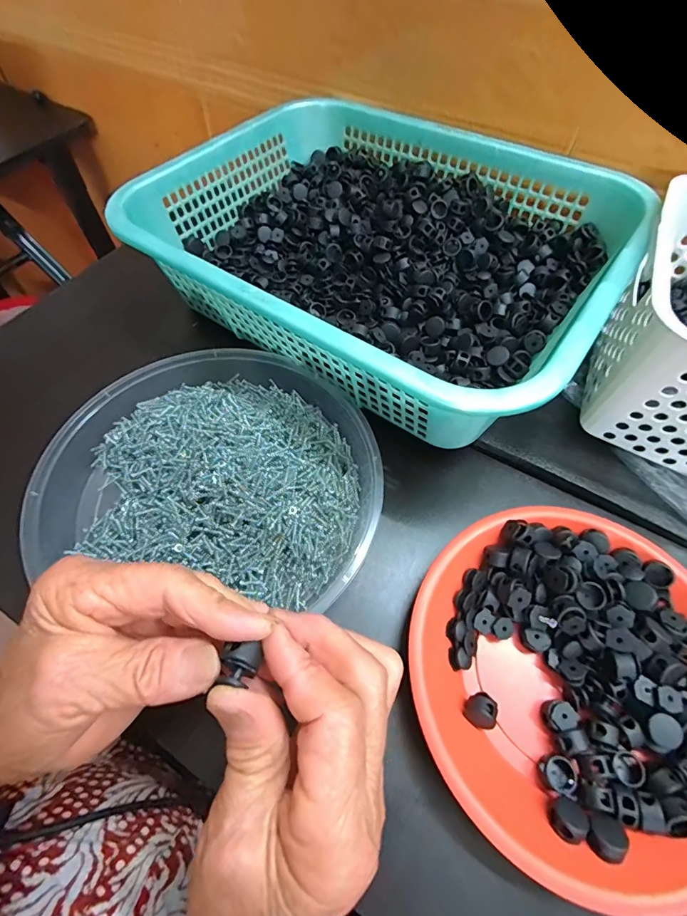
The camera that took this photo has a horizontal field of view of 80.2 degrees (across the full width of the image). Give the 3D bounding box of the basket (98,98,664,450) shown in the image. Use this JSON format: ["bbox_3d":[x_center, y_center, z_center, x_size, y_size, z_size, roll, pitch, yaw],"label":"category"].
[{"bbox_3d":[0.031,-0.189,0.366,0.378,0.094,0.288,31,65,16],"label":"basket"}]

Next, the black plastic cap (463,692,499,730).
[{"bbox_3d":[0.080,0.148,0.238,0.017,0.015,0.017,0,60,-1],"label":"black plastic cap"}]

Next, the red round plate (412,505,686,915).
[{"bbox_3d":[0.137,0.125,0.241,0.180,0.038,0.189,0,60,-1],"label":"red round plate"}]

